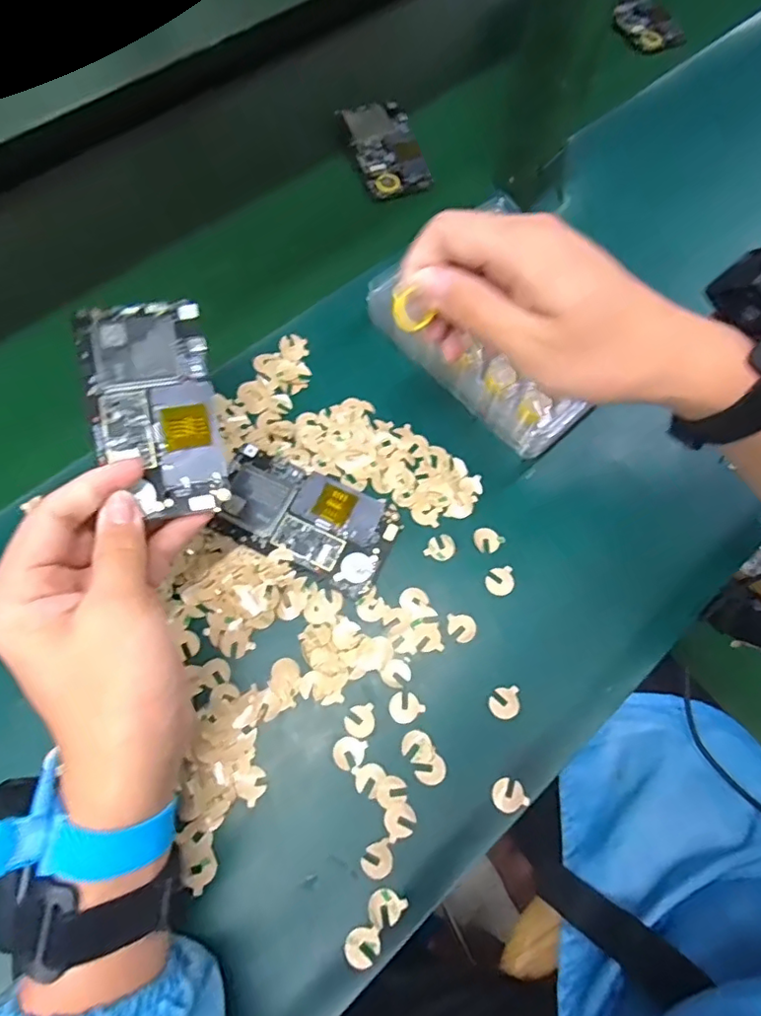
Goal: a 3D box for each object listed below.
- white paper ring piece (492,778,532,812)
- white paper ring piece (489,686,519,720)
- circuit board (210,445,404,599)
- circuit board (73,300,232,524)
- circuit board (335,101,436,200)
[{"bbox_3d":[0.074,0.164,0.319,0.020,0.004,0.017,-17,70,-8],"label":"white paper ring piece"},{"bbox_3d":[0.075,0.118,0.338,0.017,0.004,0.019,3,69,3],"label":"white paper ring piece"},{"bbox_3d":[-0.051,0.005,0.373,0.122,0.009,0.068,25,70,8],"label":"circuit board"},{"bbox_3d":[-0.122,-0.056,0.302,0.067,0.010,0.124,-19,79,-9],"label":"circuit board"},{"bbox_3d":[0.004,-0.345,0.532,0.059,0.009,0.119,-18,70,-2],"label":"circuit board"}]

